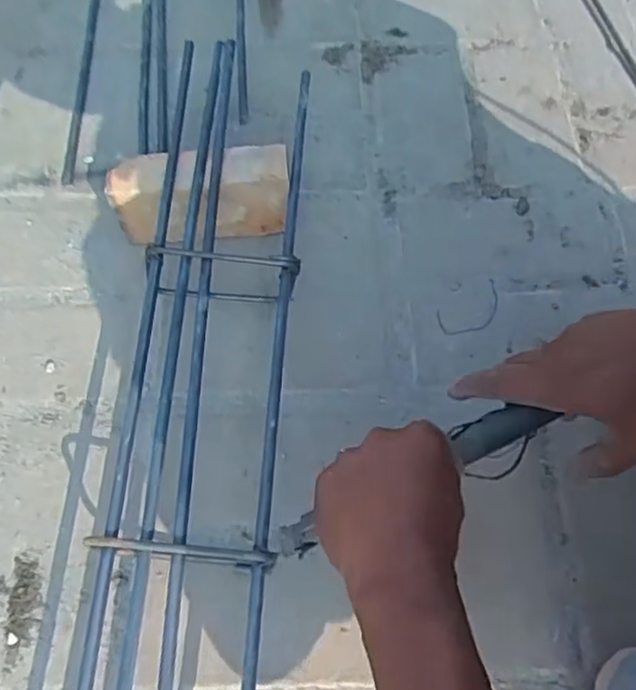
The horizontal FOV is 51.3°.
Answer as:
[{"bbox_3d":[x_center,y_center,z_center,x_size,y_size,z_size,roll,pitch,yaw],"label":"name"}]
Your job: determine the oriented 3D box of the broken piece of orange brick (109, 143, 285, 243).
[{"bbox_3d":[-0.102,-0.131,0.586,0.148,0.079,0.043,-6,62,-3],"label":"broken piece of orange brick"}]

